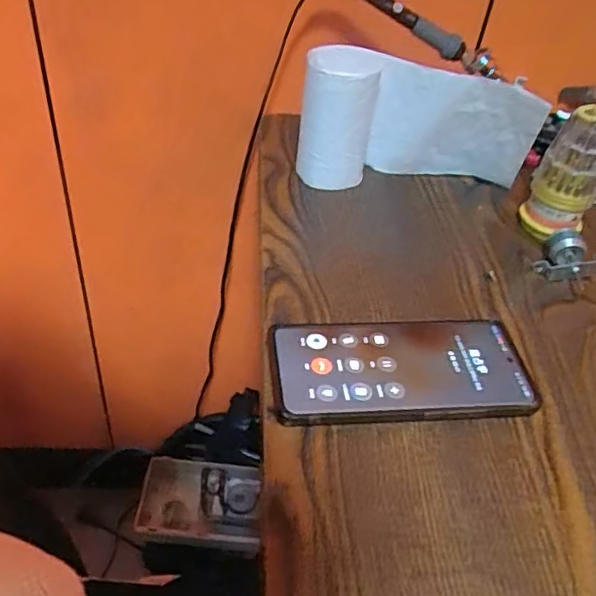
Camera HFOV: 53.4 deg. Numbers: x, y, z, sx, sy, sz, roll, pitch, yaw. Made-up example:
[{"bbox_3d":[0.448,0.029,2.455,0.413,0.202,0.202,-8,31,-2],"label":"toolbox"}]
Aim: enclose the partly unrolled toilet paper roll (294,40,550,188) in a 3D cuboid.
[{"bbox_3d":[0.095,-0.144,0.505,0.185,0.108,0.091,0,43,-6],"label":"partly unrolled toilet paper roll"}]

